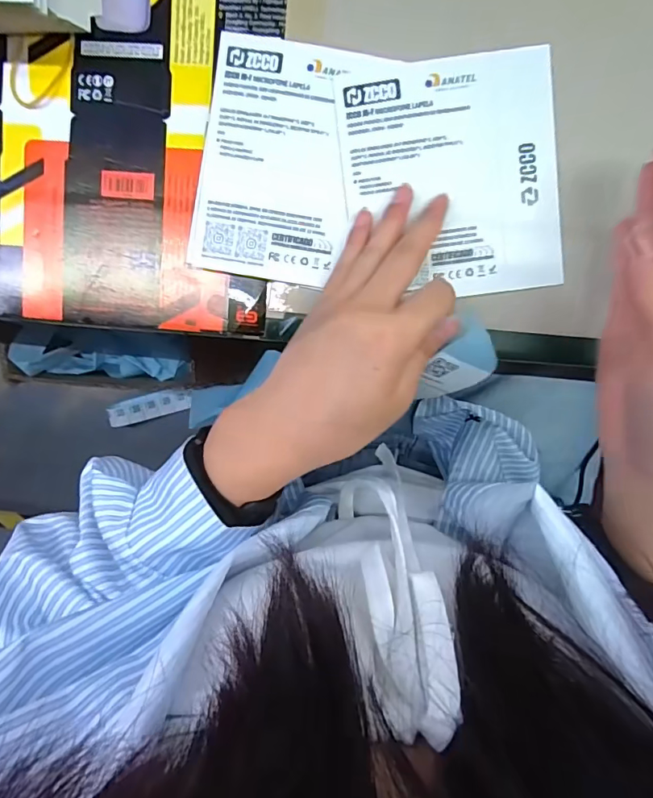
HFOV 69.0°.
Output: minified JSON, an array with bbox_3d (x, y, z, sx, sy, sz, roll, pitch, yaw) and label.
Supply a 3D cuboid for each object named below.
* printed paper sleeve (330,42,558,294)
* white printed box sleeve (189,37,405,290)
[{"bbox_3d":[0.066,-0.115,0.251,0.110,0.008,0.117,-6,97,6],"label":"printed paper sleeve"},{"bbox_3d":[-0.025,-0.126,0.254,0.082,0.004,0.120,12,98,1],"label":"white printed box sleeve"}]

